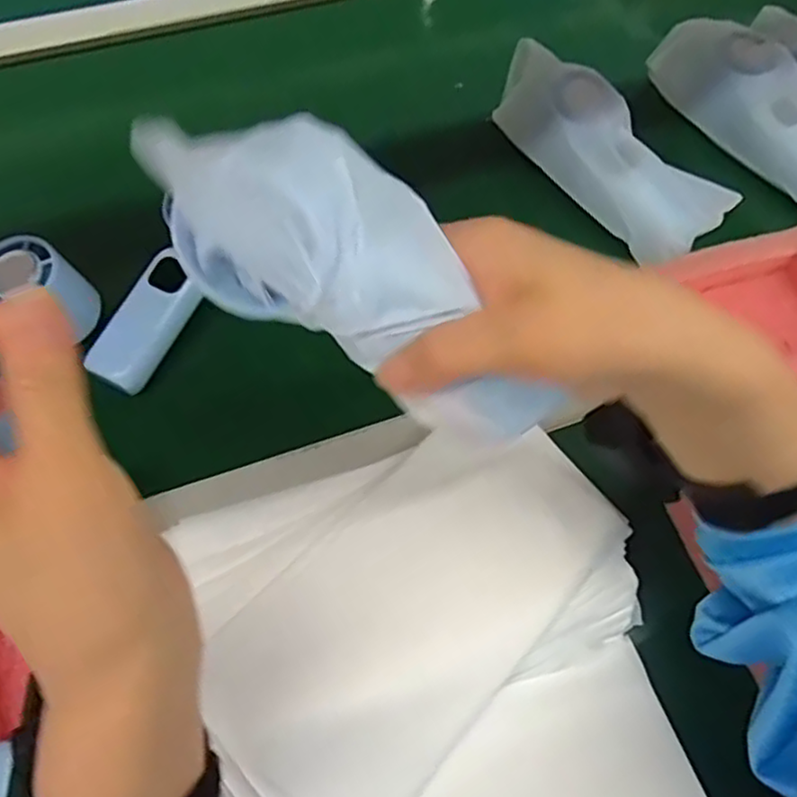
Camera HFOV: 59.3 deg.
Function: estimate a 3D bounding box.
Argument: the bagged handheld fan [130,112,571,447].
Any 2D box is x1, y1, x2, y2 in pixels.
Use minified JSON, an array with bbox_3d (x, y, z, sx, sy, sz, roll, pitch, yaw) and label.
[{"bbox_3d":[-0.011,-0.045,0.259,0.168,0.049,0.062,37,63,-24],"label":"bagged handheld fan"}]

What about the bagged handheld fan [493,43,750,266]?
[{"bbox_3d":[0.159,-0.190,0.520,0.077,0.049,0.192,-38,72,-19],"label":"bagged handheld fan"}]

